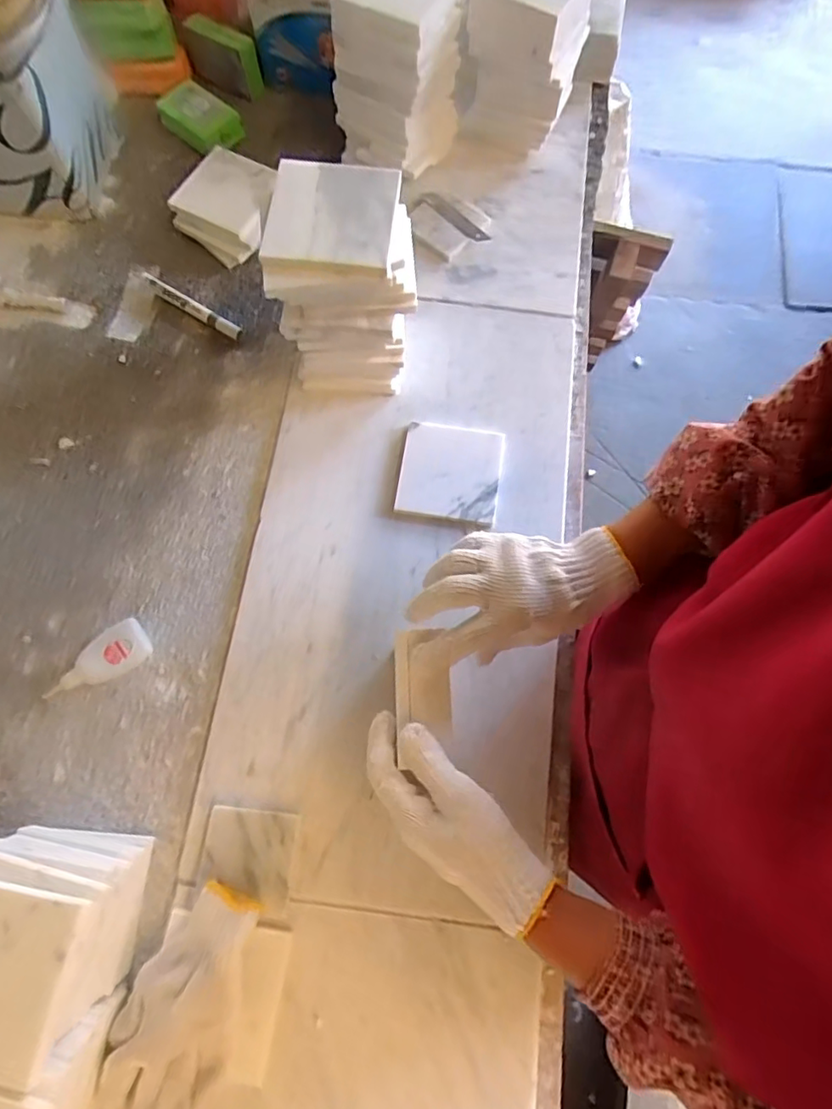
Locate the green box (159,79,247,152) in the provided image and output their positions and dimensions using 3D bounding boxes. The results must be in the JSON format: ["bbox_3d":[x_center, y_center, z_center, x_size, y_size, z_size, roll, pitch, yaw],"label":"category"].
[{"bbox_3d":[-0.273,-0.553,0.711,0.100,0.027,0.065,40,78,12],"label":"green box"}]

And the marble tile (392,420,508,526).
[{"bbox_3d":[0.036,-0.084,0.570,0.099,0.016,0.100,8,73,4],"label":"marble tile"}]

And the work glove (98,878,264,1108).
[{"bbox_3d":[-0.174,0.343,0.419,0.088,0.049,0.178,23,87,8],"label":"work glove"}]

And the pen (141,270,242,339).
[{"bbox_3d":[-0.253,-0.282,0.635,0.133,0.018,0.018,32,76,10],"label":"pen"}]

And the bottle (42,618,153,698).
[{"bbox_3d":[-0.294,0.103,0.519,0.096,0.020,0.043,-37,76,-10],"label":"bottle"}]

